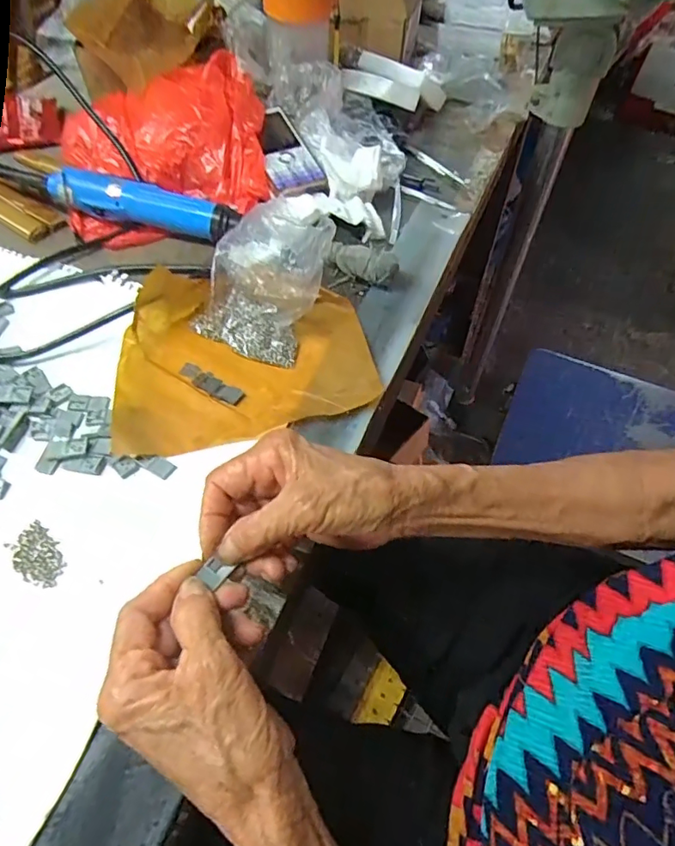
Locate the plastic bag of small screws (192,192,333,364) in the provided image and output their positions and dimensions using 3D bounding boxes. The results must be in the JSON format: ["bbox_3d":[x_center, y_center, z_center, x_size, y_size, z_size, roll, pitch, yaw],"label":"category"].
[{"bbox_3d":[-0.061,-0.113,0.405,0.095,0.075,0.088,22,59,17],"label":"plastic bag of small screws"}]

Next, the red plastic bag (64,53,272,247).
[{"bbox_3d":[-0.162,-0.283,0.527,0.188,0.062,0.195,-20,56,-11],"label":"red plastic bag"}]

